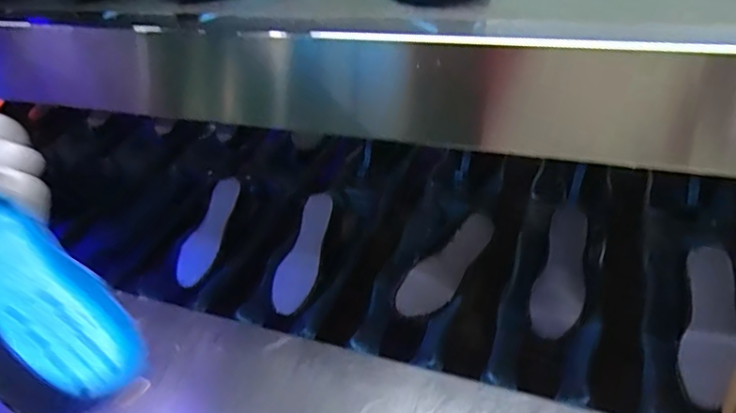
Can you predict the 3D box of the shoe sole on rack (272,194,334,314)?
[{"bbox_3d":[-0.101,0.073,0.878,0.062,0.009,0.205,13,68,14],"label":"shoe sole on rack"}]

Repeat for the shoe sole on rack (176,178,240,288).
[{"bbox_3d":[-0.276,0.040,0.943,0.061,0.017,0.213,11,61,12],"label":"shoe sole on rack"}]

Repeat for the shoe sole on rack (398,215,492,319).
[{"bbox_3d":[0.121,0.088,0.825,0.068,0.018,0.209,47,66,0],"label":"shoe sole on rack"}]

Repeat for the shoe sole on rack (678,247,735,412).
[{"bbox_3d":[0.448,0.150,0.705,0.071,0.016,0.218,14,64,15],"label":"shoe sole on rack"}]

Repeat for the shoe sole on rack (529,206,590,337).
[{"bbox_3d":[0.284,0.094,0.792,0.066,0.011,0.200,13,70,14],"label":"shoe sole on rack"}]

